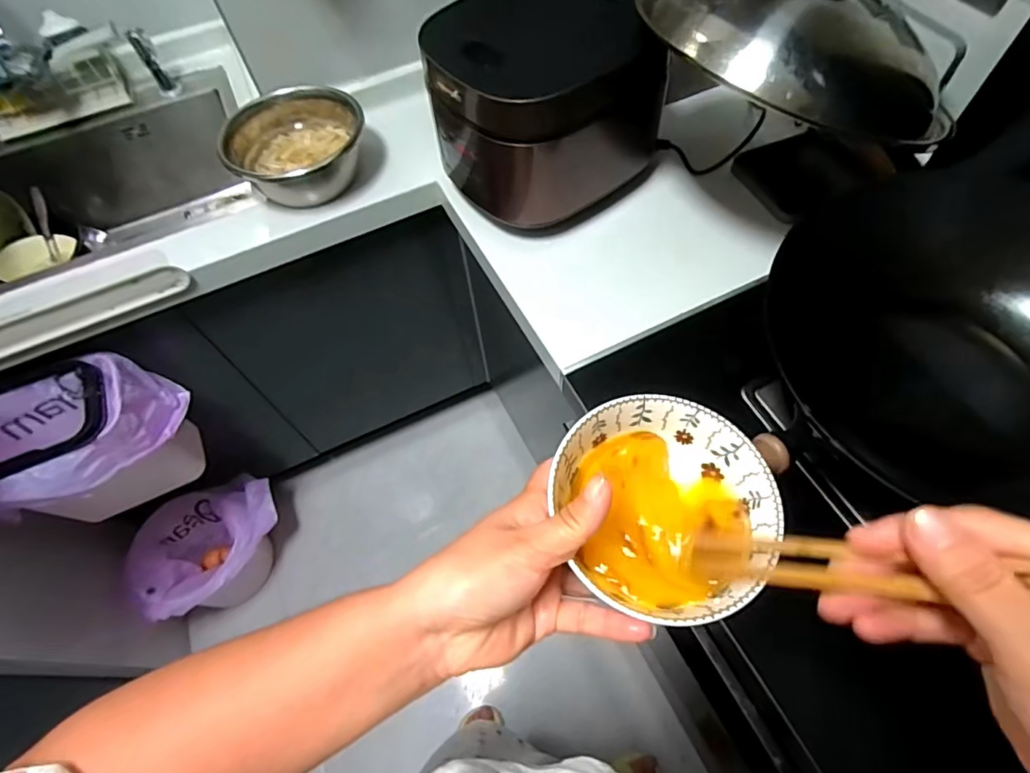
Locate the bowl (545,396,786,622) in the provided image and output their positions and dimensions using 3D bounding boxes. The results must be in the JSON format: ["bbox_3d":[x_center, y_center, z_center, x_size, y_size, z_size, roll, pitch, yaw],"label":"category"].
[{"bbox_3d":[0.075,0.062,0.278,0.107,0.045,0.108,-2,60,3],"label":"bowl"}]

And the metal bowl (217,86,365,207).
[{"bbox_3d":[-0.344,-0.381,0.823,0.197,0.118,0.197,-2,60,3],"label":"metal bowl"}]

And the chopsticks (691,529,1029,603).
[{"bbox_3d":[0.159,0.072,0.200,0.197,0.019,0.024,-11,48,48],"label":"chopsticks"}]

